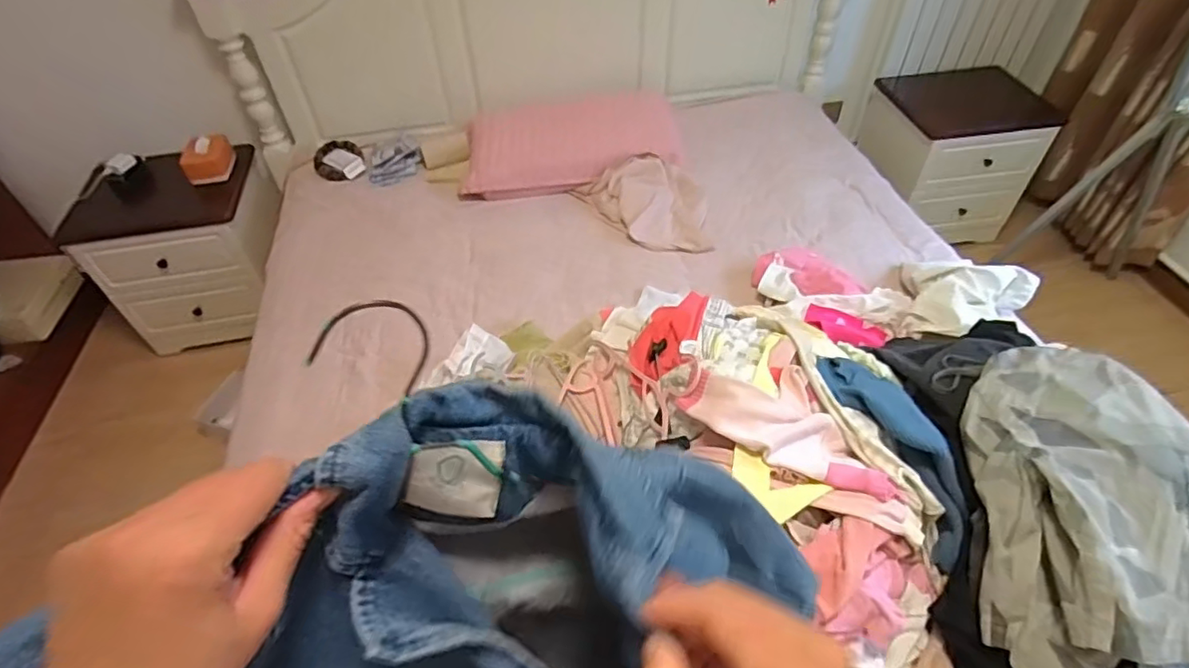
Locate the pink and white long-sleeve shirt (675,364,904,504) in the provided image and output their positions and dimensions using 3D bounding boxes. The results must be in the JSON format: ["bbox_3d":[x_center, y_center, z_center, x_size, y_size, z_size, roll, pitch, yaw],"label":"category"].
[{"bbox_3d":[0.278,0.117,0.852,0.309,0.071,0.155,18,51,19],"label":"pink and white long-sleeve shirt"}]

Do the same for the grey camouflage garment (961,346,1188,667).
[{"bbox_3d":[0.655,0.244,0.831,0.287,0.200,0.481,5,48,9],"label":"grey camouflage garment"}]

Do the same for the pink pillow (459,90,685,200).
[{"bbox_3d":[-0.067,-0.607,1.868,0.660,0.108,0.452,-7,47,-2],"label":"pink pillow"}]

